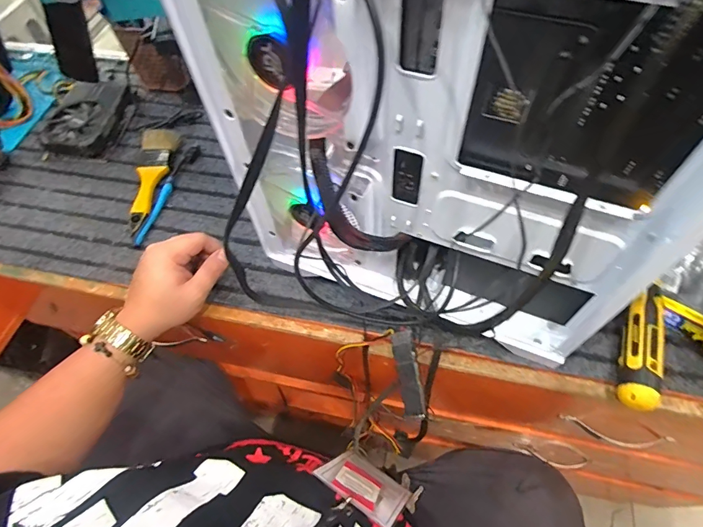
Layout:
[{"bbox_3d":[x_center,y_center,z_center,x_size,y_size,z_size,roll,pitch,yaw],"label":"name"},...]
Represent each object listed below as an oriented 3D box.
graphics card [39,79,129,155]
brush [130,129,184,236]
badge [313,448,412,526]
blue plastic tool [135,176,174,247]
[{"bbox_3d":[-0.427,-0.232,0.677,0.108,0.042,0.151,1,58,5],"label":"graphics card"},{"bbox_3d":[-0.295,-0.128,0.615,0.050,0.024,0.189,-2,58,3],"label":"brush"},{"bbox_3d":[0.019,0.255,0.483,0.093,0.137,0.006,28,88,23],"label":"badge"},{"bbox_3d":[-0.275,-0.076,0.587,0.012,0.008,0.118,7,59,8],"label":"blue plastic tool"}]

